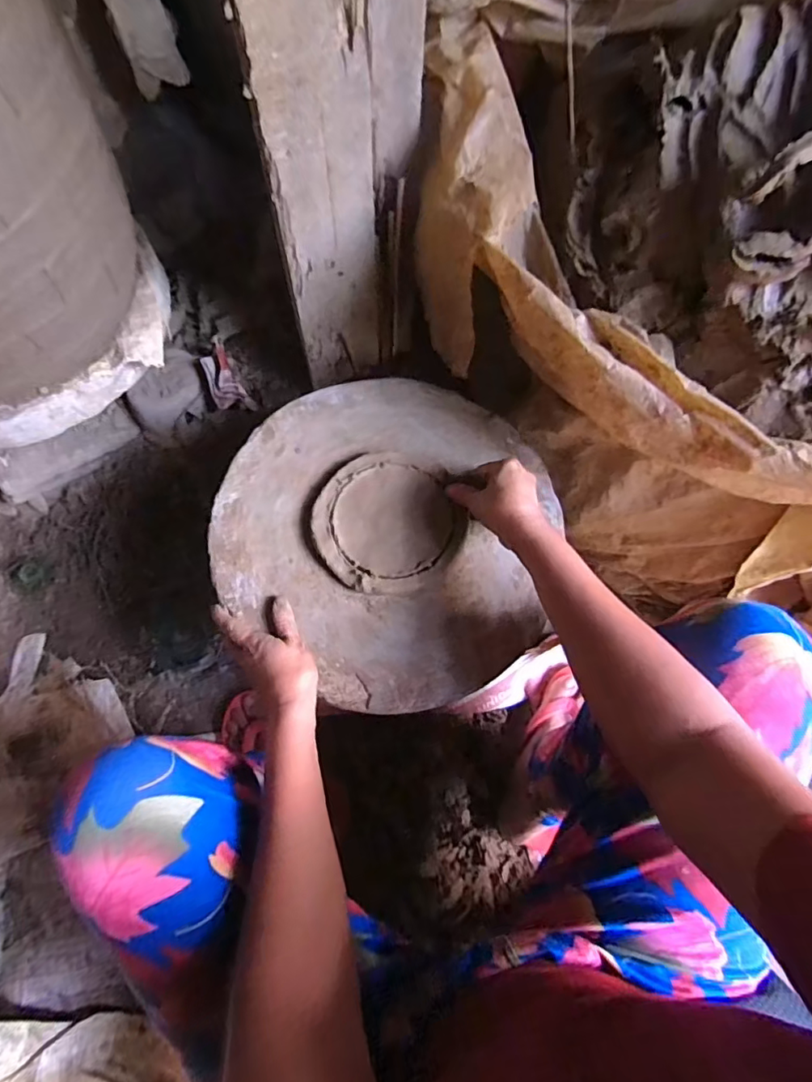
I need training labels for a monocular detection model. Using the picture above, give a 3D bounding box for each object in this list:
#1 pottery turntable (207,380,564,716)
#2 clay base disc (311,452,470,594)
[{"bbox_3d":[-0.013,-0.020,0.546,0.347,0.029,0.326,40,74,13],"label":"pottery turntable"},{"bbox_3d":[-0.018,-0.020,0.535,0.141,0.011,0.142,0,69,-1],"label":"clay base disc"}]

